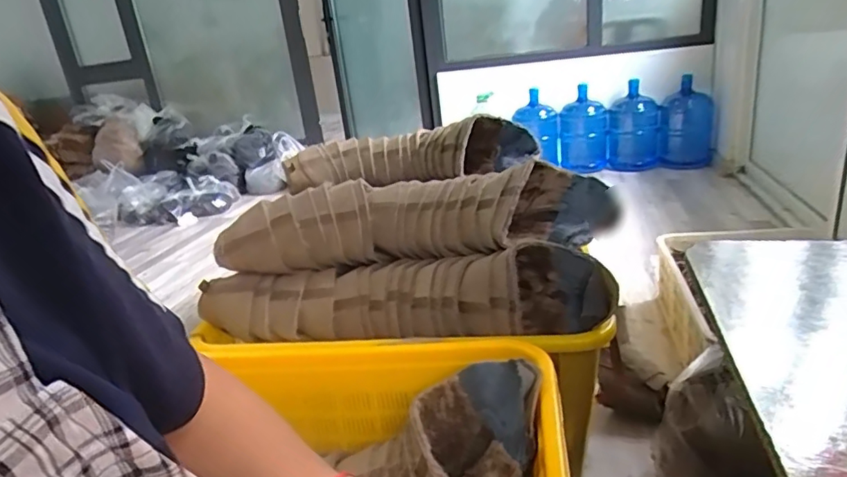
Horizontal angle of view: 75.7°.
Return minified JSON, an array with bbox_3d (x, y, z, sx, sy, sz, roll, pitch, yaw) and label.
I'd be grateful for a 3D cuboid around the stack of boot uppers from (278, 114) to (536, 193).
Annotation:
[{"bbox_3d":[-0.039,-0.240,1.505,0.674,0.131,0.203,-2,22,11],"label":"stack of boot uppers"}]

